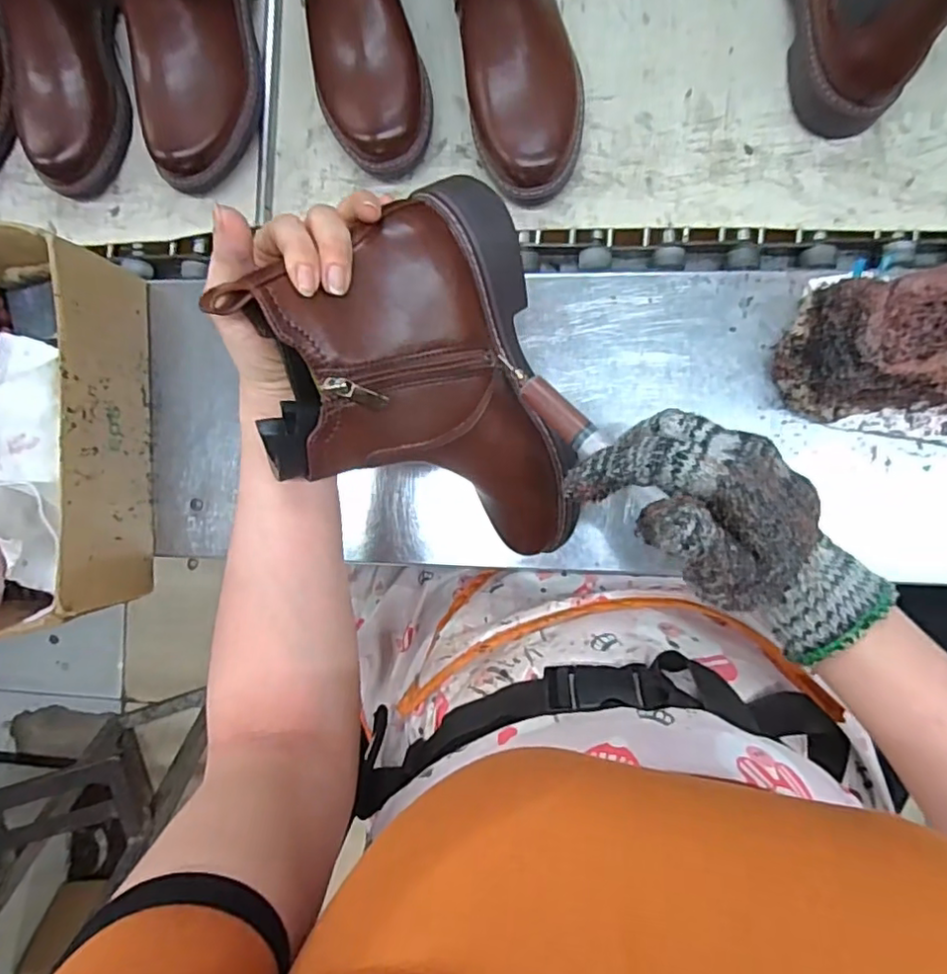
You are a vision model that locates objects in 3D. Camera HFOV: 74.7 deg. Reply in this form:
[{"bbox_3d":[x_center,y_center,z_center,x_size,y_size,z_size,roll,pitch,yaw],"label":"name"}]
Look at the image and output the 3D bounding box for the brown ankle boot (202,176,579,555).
[{"bbox_3d":[-0.039,-0.050,0.384,0.174,0.090,0.234,-21,112,-28],"label":"brown ankle boot"}]

